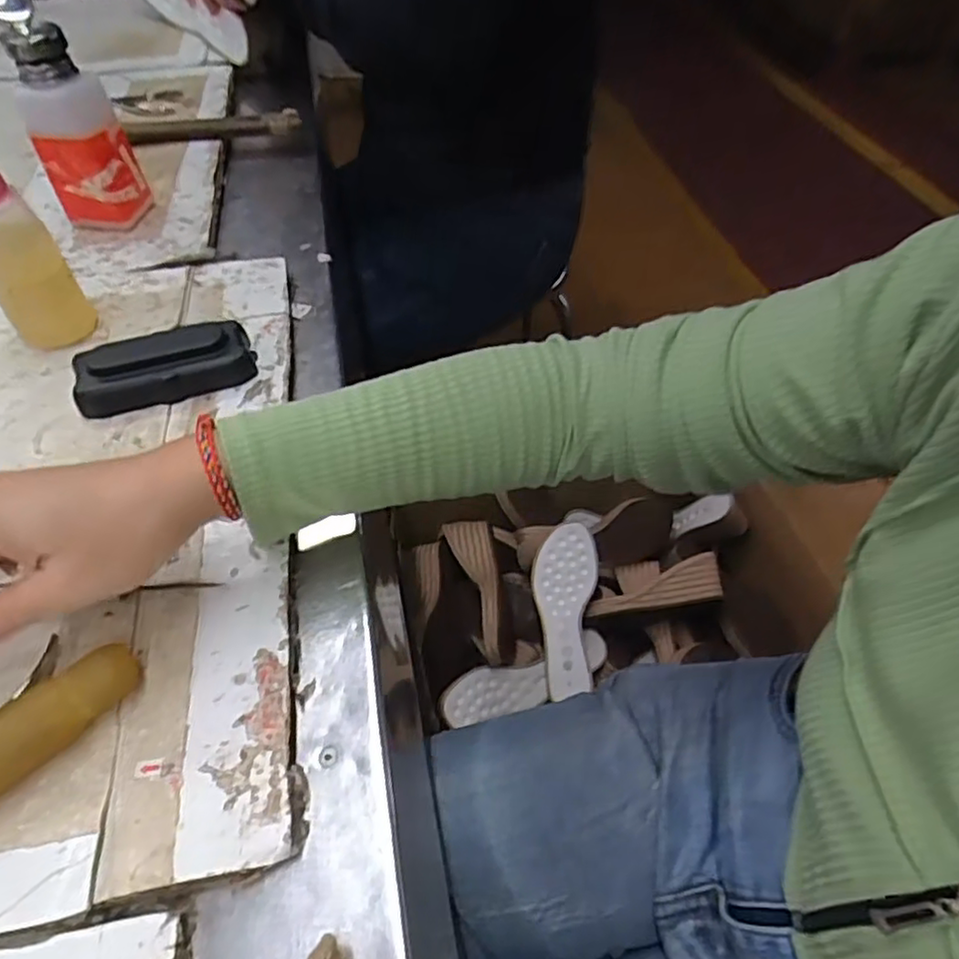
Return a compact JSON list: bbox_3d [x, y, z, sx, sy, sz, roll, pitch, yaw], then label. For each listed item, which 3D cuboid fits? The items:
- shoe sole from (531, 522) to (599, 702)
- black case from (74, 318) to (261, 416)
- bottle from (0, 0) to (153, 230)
[{"bbox_3d":[0.115,0.171,0.876,0.086,0.043,0.238,6,51,4],"label":"shoe sole"},{"bbox_3d":[-0.203,-0.074,0.418,0.106,0.027,0.043,-15,53,-13],"label":"black case"},{"bbox_3d":[-0.311,-0.272,0.493,0.059,0.154,0.055,2,51,0],"label":"bottle"}]

